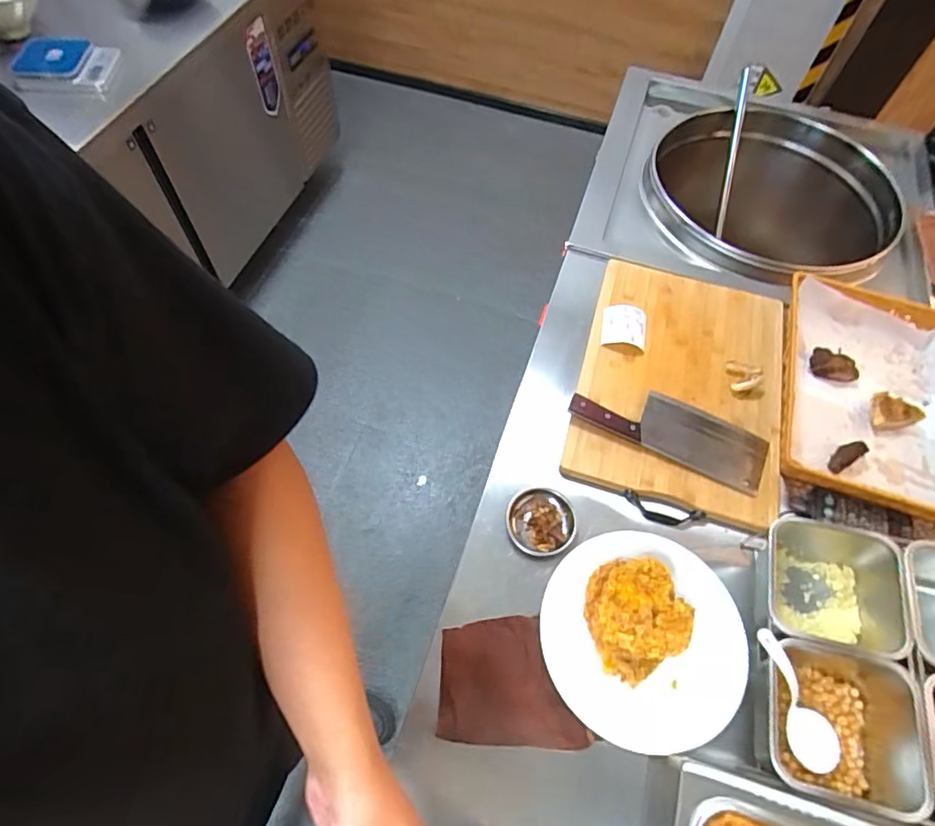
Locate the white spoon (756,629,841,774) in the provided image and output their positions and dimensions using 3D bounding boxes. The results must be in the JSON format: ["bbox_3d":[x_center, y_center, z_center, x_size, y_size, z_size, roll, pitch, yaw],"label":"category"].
[{"bbox_3d":[0.346,0.300,0.569,0.052,0.035,0.160,-25,97,-16],"label":"white spoon"}]

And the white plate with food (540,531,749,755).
[{"bbox_3d":[0.212,0.262,0.624,0.232,0.084,0.218,1,61,-2],"label":"white plate with food"}]

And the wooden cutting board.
[{"bbox_3d":[0.325,-0.040,0.822,0.289,0.029,0.415,13,71,6],"label":"wooden cutting board"}]

